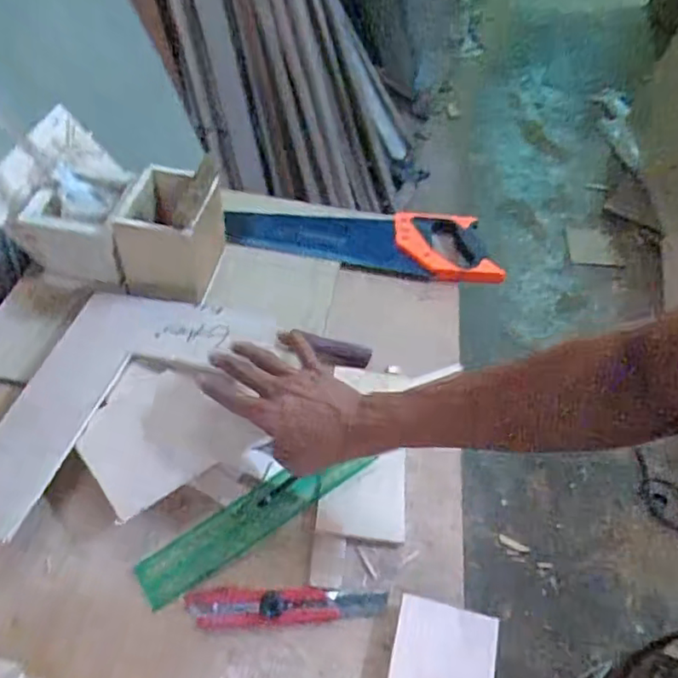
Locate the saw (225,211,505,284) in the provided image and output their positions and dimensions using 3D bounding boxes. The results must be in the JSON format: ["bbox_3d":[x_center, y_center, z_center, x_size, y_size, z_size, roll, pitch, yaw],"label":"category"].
[{"bbox_3d":[0.034,-0.147,0.842,0.373,0.035,0.112,7,51,1],"label":"saw"}]

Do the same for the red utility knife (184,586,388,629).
[{"bbox_3d":[-0.047,0.240,0.542,0.176,0.015,0.032,1,52,-4],"label":"red utility knife"}]

